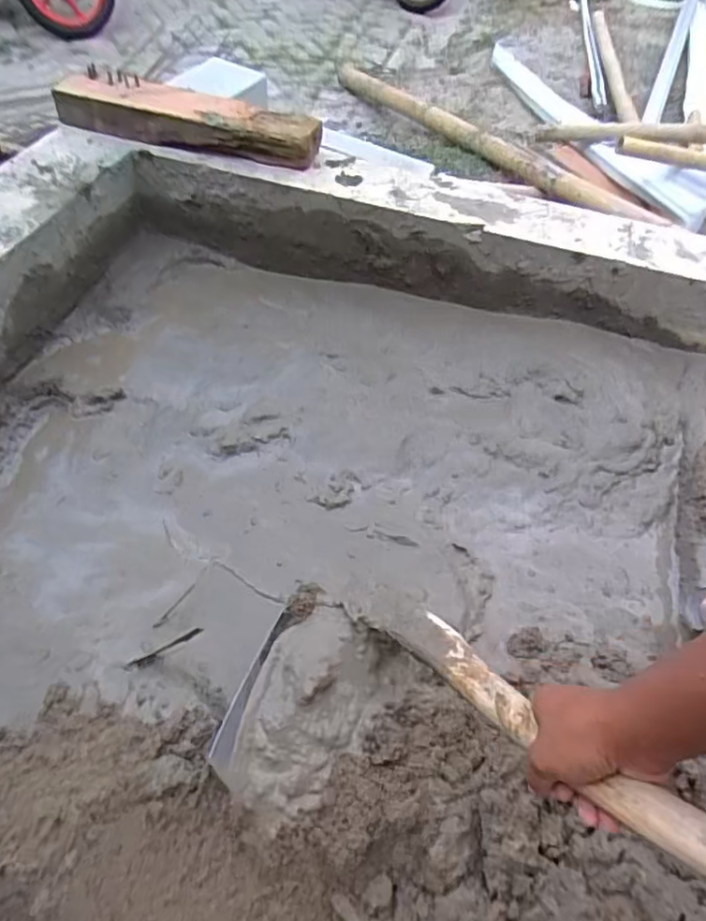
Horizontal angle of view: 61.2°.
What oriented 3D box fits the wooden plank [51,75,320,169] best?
[{"bbox_3d":[-0.292,-0.619,1.081,0.475,0.065,0.128,19,53,9],"label":"wooden plank"}]

